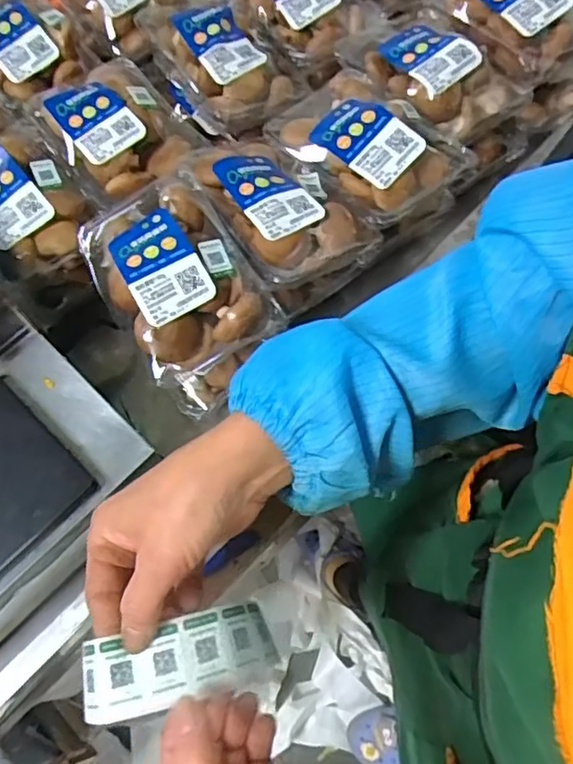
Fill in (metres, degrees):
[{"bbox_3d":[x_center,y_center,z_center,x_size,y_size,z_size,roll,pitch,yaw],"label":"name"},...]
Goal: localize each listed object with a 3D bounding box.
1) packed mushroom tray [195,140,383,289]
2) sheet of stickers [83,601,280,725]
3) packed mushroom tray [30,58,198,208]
[{"bbox_3d":[-0.006,-0.170,0.564,0.129,0.056,0.171,-29,67,-12],"label":"packed mushroom tray"},{"bbox_3d":[-0.057,0.156,0.343,0.107,0.029,0.043,-10,63,-20],"label":"sheet of stickers"},{"bbox_3d":[-0.182,-0.265,0.626,0.124,0.045,0.172,-32,67,-13],"label":"packed mushroom tray"}]

